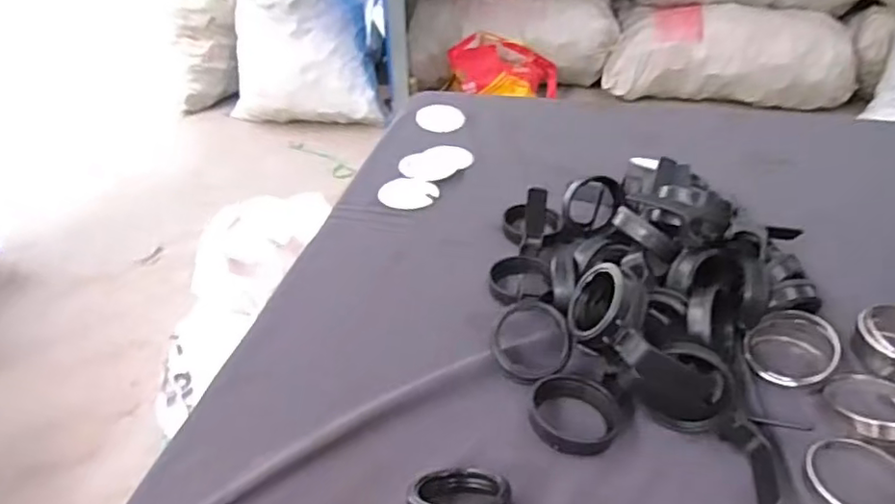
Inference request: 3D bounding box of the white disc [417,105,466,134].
[{"bbox_3d":[-0.012,-0.228,1.037,0.080,0.010,0.100,-2,35,1],"label":"white disc"}]

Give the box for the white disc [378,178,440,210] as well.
[{"bbox_3d":[-0.054,-0.079,0.821,0.076,0.007,0.076,-2,35,1],"label":"white disc"}]

